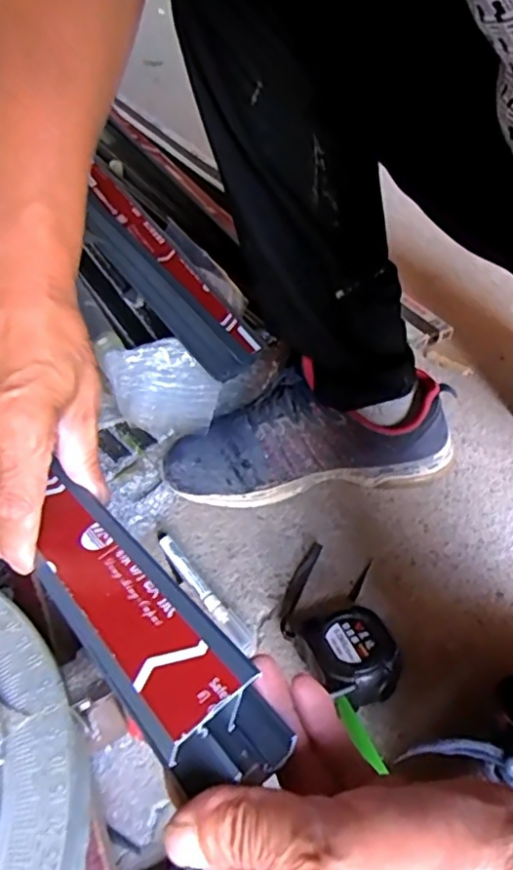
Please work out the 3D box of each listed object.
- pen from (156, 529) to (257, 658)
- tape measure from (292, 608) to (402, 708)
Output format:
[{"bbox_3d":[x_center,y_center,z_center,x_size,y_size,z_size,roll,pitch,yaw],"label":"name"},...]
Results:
[{"bbox_3d":[-0.047,0.128,0.520,0.018,0.014,0.141,-28,53,-28],"label":"pen"},{"bbox_3d":[0.068,0.167,0.454,0.059,0.048,0.069,-11,47,-15],"label":"tape measure"}]

